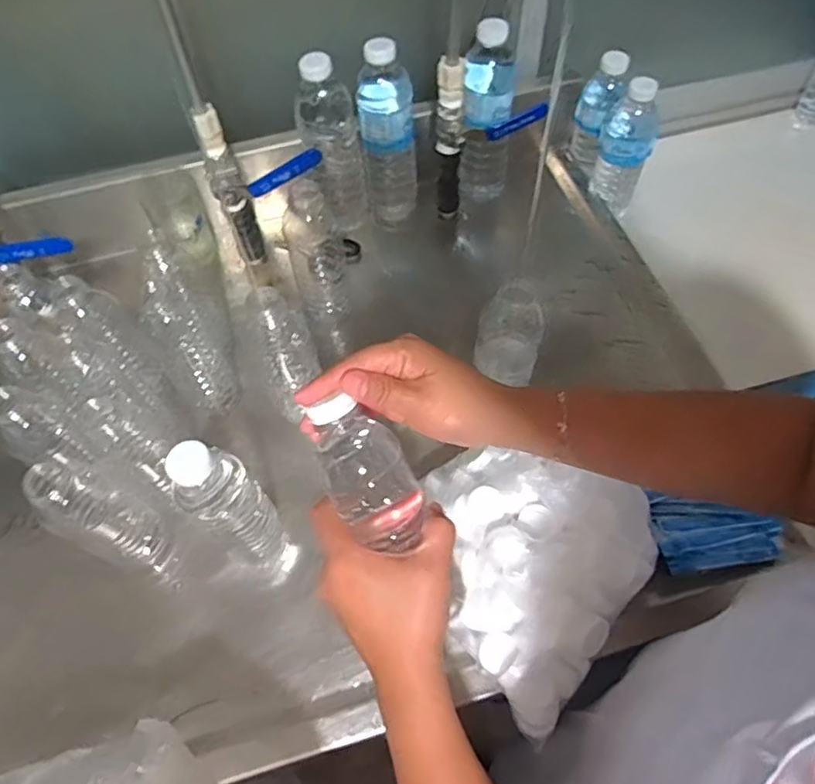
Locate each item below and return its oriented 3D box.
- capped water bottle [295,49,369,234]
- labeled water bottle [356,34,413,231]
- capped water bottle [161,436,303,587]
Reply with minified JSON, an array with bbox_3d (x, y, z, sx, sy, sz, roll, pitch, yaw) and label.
[{"bbox_3d":[-0.084,-0.272,0.691,0.066,0.208,0.059,-10,59,-4],"label":"capped water bottle"},{"bbox_3d":[-0.021,-0.288,0.693,0.063,0.206,0.050,-2,58,1],"label":"labeled water bottle"},{"bbox_3d":[-0.144,0.098,0.499,0.064,0.178,0.074,-30,62,-15],"label":"capped water bottle"}]

